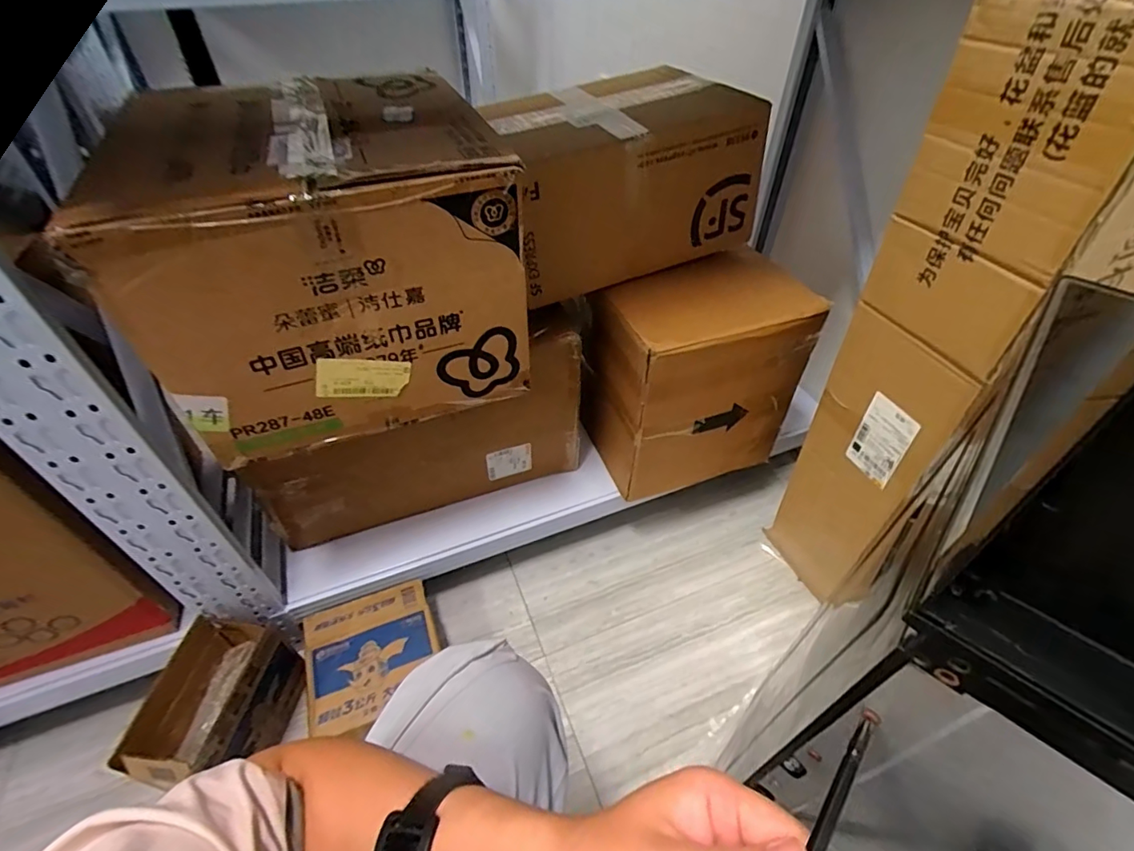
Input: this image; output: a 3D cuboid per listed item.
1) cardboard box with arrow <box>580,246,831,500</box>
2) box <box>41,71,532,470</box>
[{"bbox_3d":[0.214,-0.086,0.914,0.301,0.347,0.215,-15,47,-14],"label":"cardboard box with arrow"},{"bbox_3d":[-0.295,-0.205,0.643,0.402,0.290,0.328,-17,47,-16],"label":"box"}]

